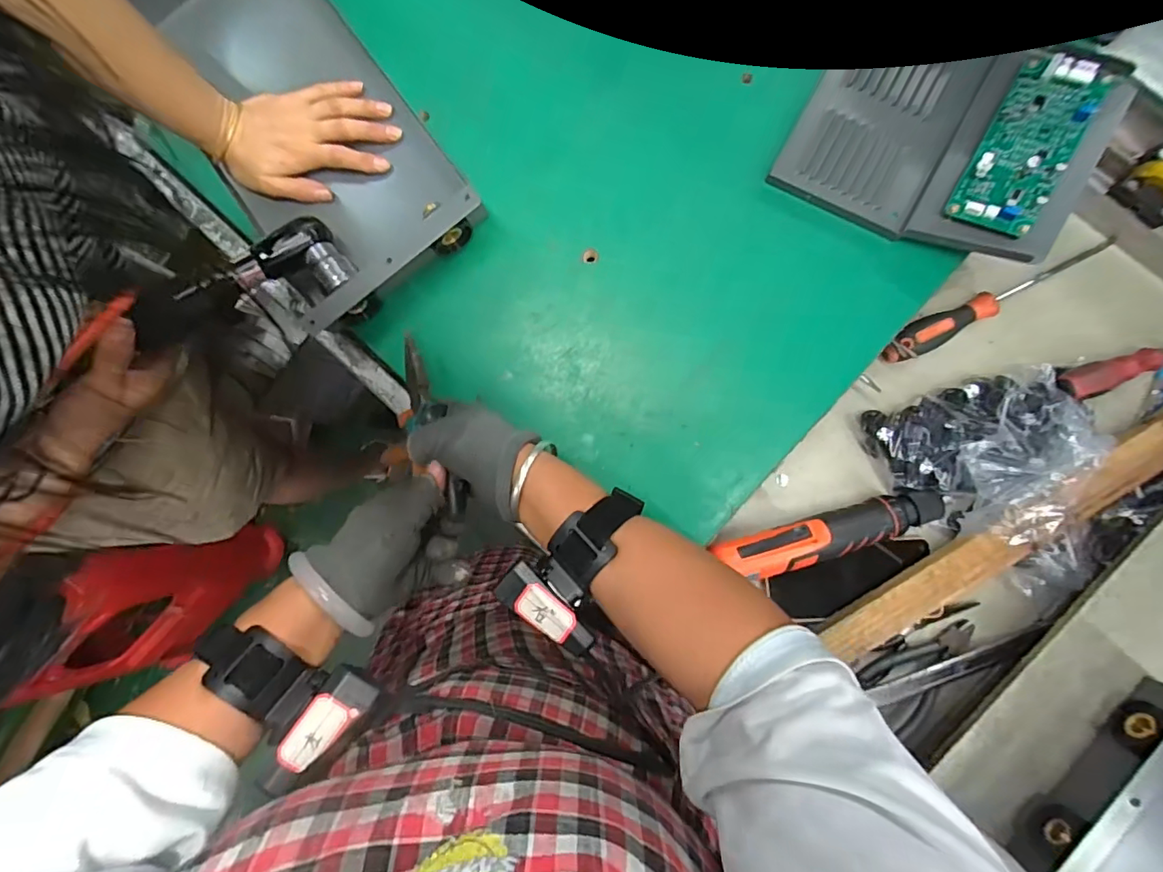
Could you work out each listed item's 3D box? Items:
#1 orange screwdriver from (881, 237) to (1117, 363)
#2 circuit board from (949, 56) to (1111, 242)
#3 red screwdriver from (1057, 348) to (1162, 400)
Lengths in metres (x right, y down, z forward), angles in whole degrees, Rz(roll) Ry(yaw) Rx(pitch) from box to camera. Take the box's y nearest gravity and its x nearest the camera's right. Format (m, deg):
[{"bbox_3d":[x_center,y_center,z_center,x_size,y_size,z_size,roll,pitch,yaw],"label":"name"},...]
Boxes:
[{"bbox_3d":[0.396,-0.131,0.507,0.230,0.036,0.029,-27,84,5],"label":"orange screwdriver"},{"bbox_3d":[0.338,-0.221,0.408,0.058,0.011,0.133,29,91,22],"label":"circuit board"},{"bbox_3d":[0.504,-0.067,0.485,0.174,0.024,0.025,-18,85,-10],"label":"red screwdriver"}]

